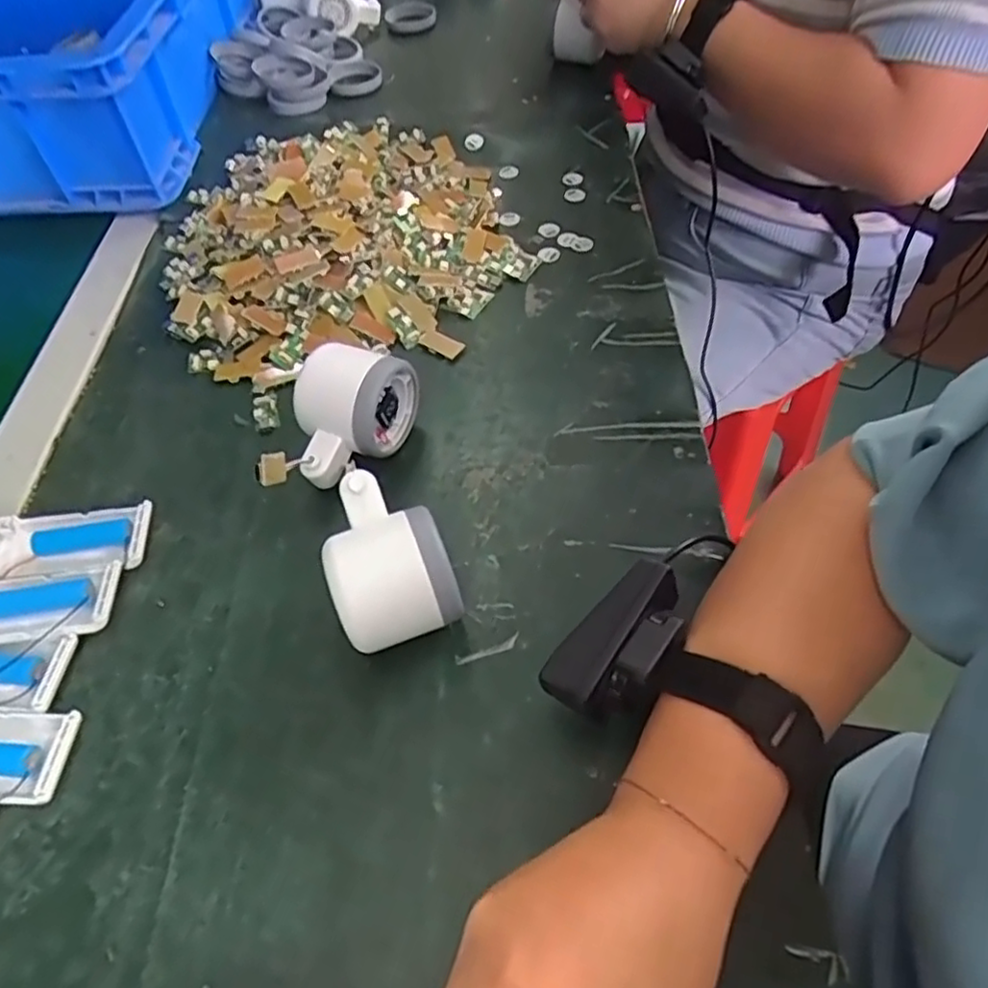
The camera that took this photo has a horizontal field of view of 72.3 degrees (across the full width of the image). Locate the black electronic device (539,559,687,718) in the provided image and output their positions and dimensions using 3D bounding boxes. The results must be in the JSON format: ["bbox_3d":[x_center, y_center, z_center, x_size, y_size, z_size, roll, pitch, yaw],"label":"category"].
[{"bbox_3d":[0.055,0.062,0.284,0.070,0.024,0.040,-40,62,-23],"label":"black electronic device"}]

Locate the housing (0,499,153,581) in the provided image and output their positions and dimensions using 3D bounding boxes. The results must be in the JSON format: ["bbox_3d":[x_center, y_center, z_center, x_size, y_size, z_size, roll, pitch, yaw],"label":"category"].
[{"bbox_3d":[-0.247,0.029,0.379,0.102,0.017,0.042,-7,54,-2],"label":"housing"}]

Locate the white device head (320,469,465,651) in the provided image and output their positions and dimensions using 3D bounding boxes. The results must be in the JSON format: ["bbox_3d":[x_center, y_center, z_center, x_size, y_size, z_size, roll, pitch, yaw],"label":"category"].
[{"bbox_3d":[-0.053,0.036,0.333,0.055,0.059,0.073,-19,56,-11],"label":"white device head"}]

